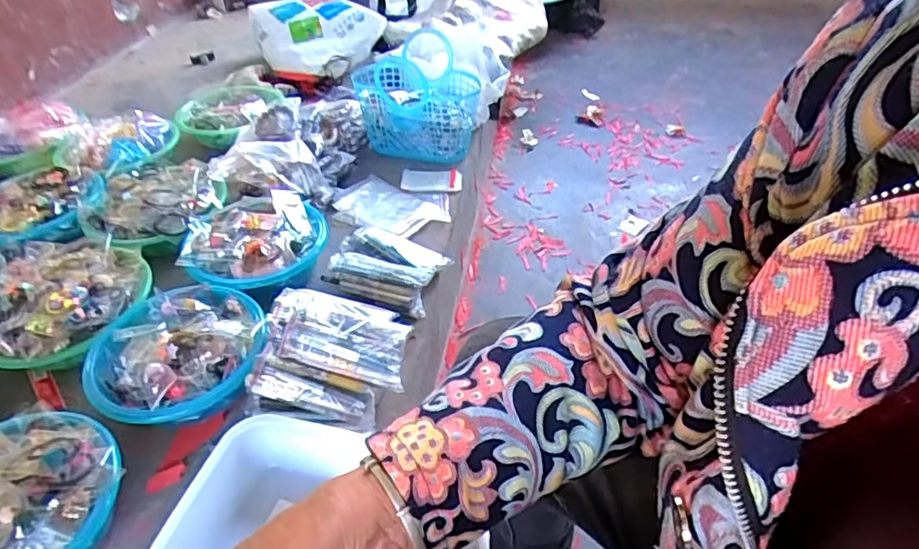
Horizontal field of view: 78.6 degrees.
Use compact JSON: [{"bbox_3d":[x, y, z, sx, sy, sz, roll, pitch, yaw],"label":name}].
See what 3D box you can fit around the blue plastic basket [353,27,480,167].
[{"bbox_3d":[-0.087,-0.378,1.203,0.205,0.194,0.232,-23,45,-20],"label":"blue plastic basket"}]

